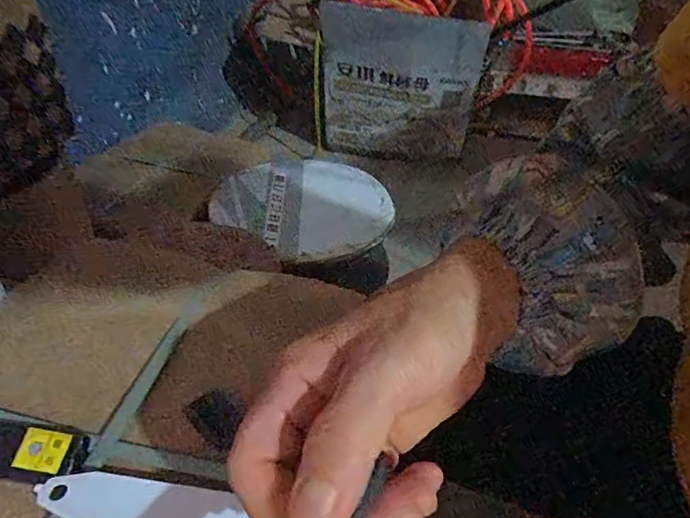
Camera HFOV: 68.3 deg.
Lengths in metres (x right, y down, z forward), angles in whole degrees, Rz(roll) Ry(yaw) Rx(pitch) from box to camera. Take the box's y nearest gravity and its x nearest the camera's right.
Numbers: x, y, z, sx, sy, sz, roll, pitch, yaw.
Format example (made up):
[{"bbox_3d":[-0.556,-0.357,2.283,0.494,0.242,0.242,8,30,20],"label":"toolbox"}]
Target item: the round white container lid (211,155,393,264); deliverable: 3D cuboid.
[{"bbox_3d":[-0.047,-0.091,0.761,0.250,0.030,0.280,25,46,26],"label":"round white container lid"}]

